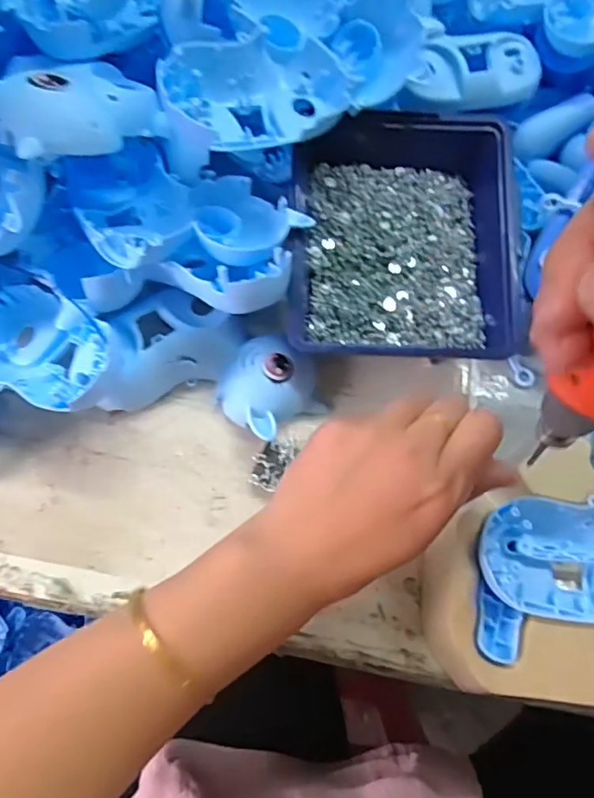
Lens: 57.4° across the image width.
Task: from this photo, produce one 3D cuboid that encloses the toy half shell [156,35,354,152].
[{"bbox_3d":[-0.023,-0.182,0.327,0.115,0.043,0.069,-34,102,-18],"label":"toy half shell"}]

